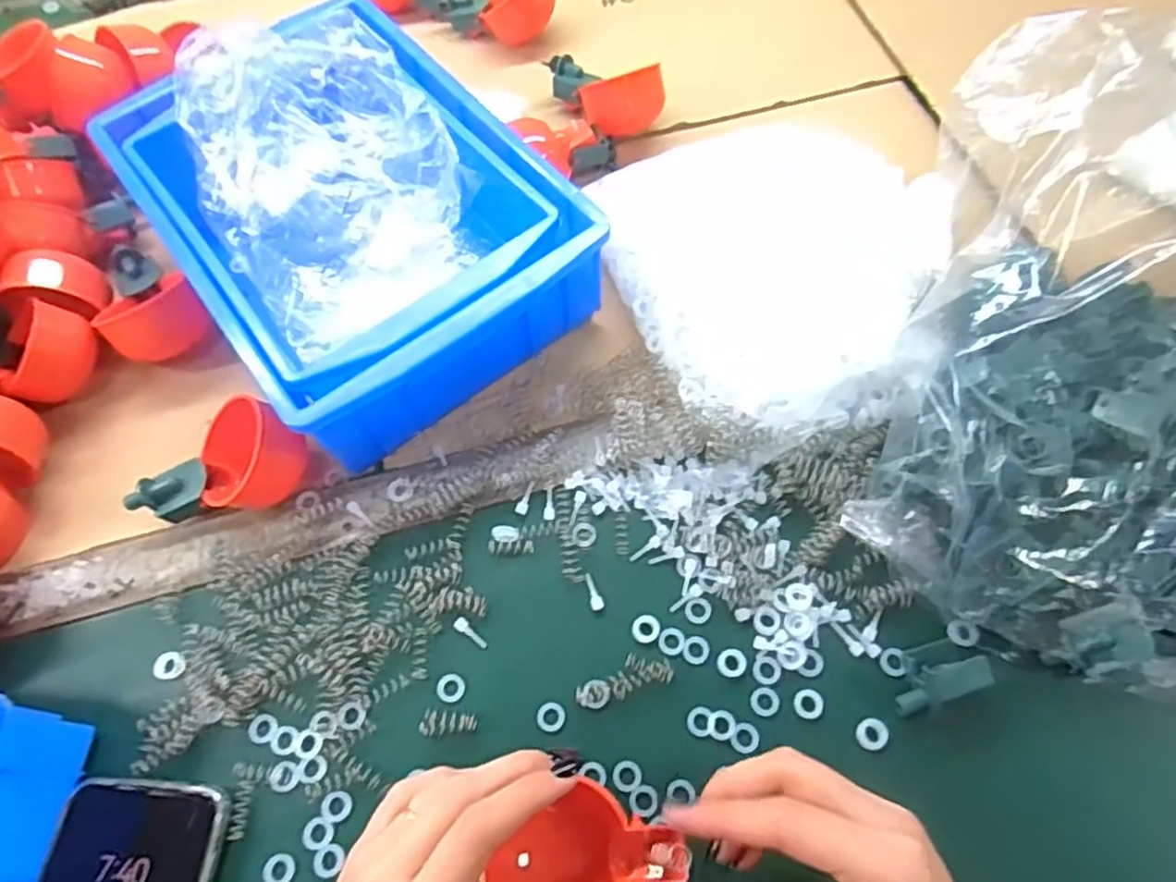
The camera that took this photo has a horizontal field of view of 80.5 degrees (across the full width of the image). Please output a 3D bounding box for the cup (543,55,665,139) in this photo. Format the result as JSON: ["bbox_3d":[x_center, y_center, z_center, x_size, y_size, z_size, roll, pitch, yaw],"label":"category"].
[{"bbox_3d":[0.013,-0.271,0.542,0.057,0.053,0.085,-30,66,-12],"label":"cup"}]

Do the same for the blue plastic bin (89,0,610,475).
[{"bbox_3d":[-0.150,-0.146,0.446,0.203,0.094,0.290,-36,67,-15],"label":"blue plastic bin"}]

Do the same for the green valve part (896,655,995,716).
[{"bbox_3d":[0.175,0.120,0.344,0.047,0.014,0.018,-26,65,8],"label":"green valve part"}]

